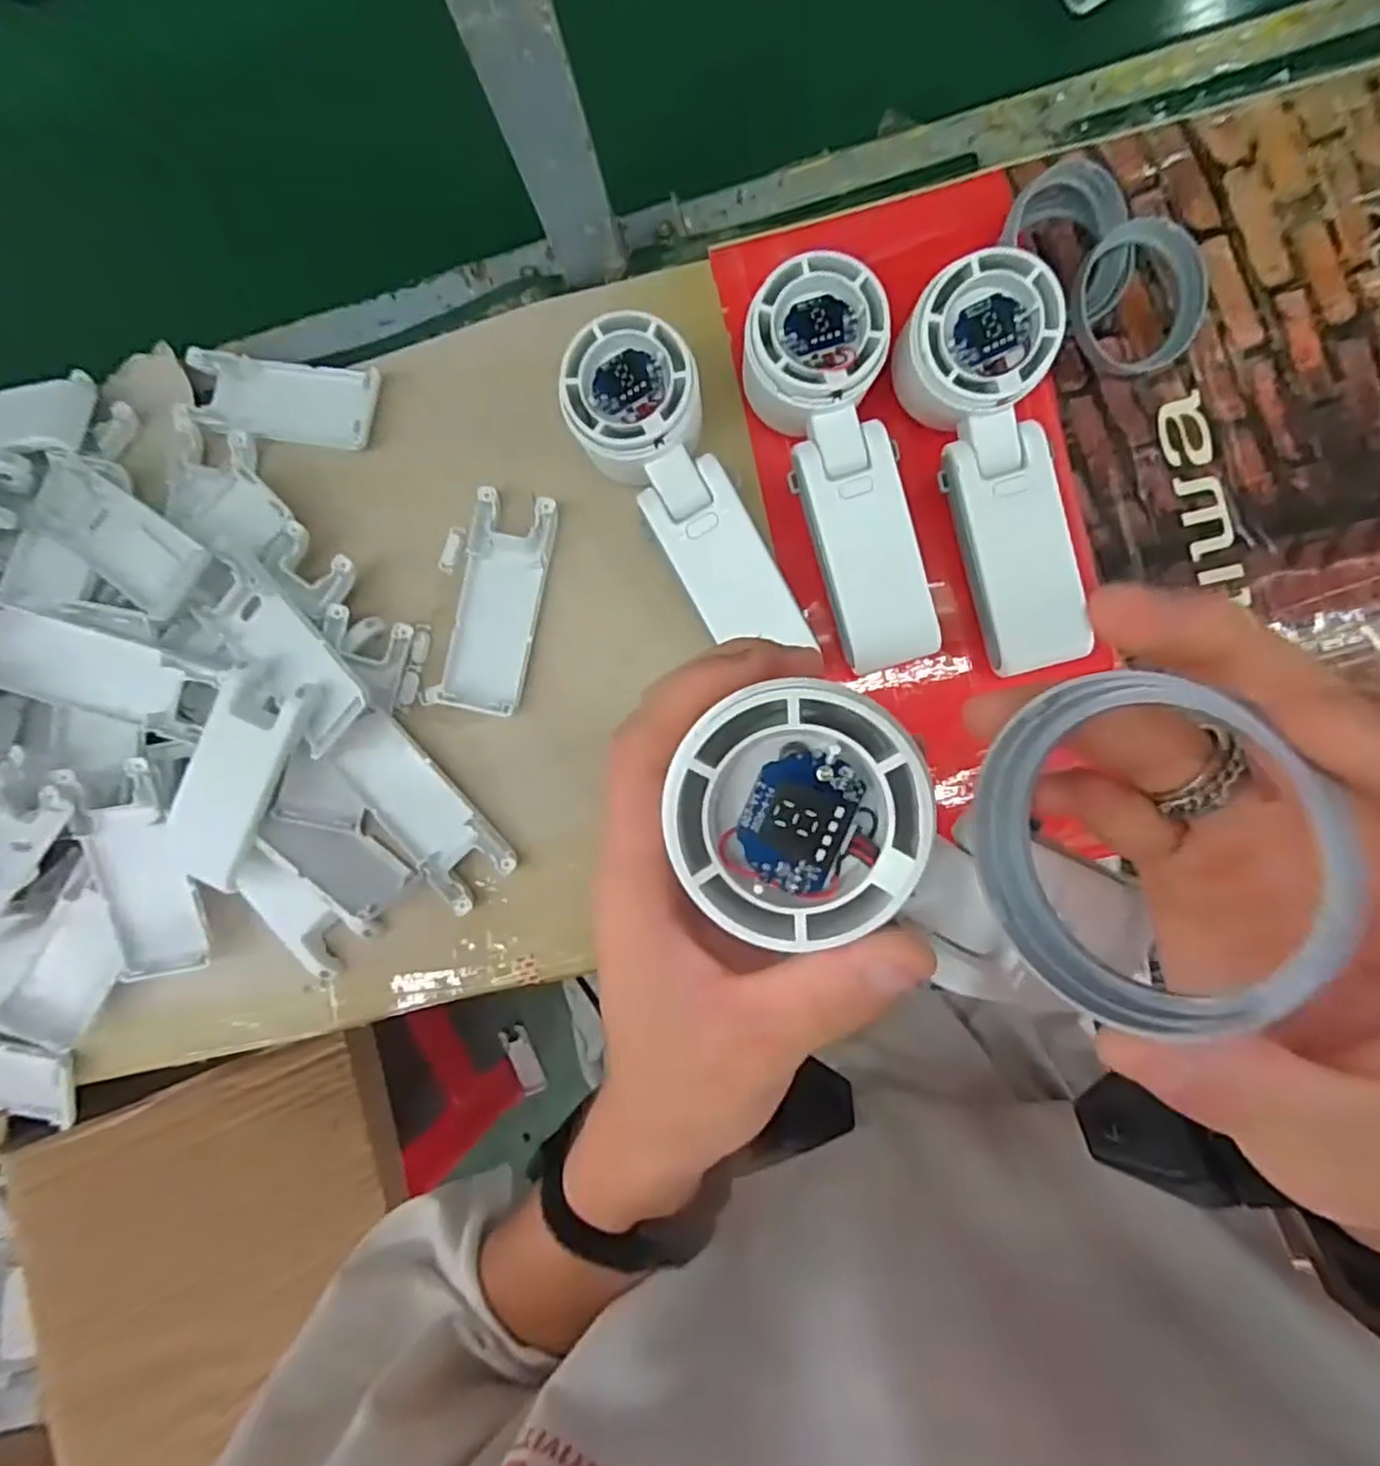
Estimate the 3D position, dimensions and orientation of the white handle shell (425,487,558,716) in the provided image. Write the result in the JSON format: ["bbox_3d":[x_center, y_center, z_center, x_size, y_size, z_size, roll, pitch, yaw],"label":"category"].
[{"bbox_3d":[-0.093,-0.062,0.342,0.040,0.017,0.103,11,91,6],"label":"white handle shell"}]

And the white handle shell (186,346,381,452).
[{"bbox_3d":[-0.204,-0.166,0.353,0.101,0.015,0.041,11,91,6],"label":"white handle shell"}]

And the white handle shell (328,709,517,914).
[{"bbox_3d":[-0.131,0.038,0.343,0.040,0.012,0.100,-43,86,4],"label":"white handle shell"}]

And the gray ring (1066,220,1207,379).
[{"bbox_3d":[0.195,-0.188,0.309,0.061,0.015,0.061,-2,100,-9],"label":"gray ring"}]

